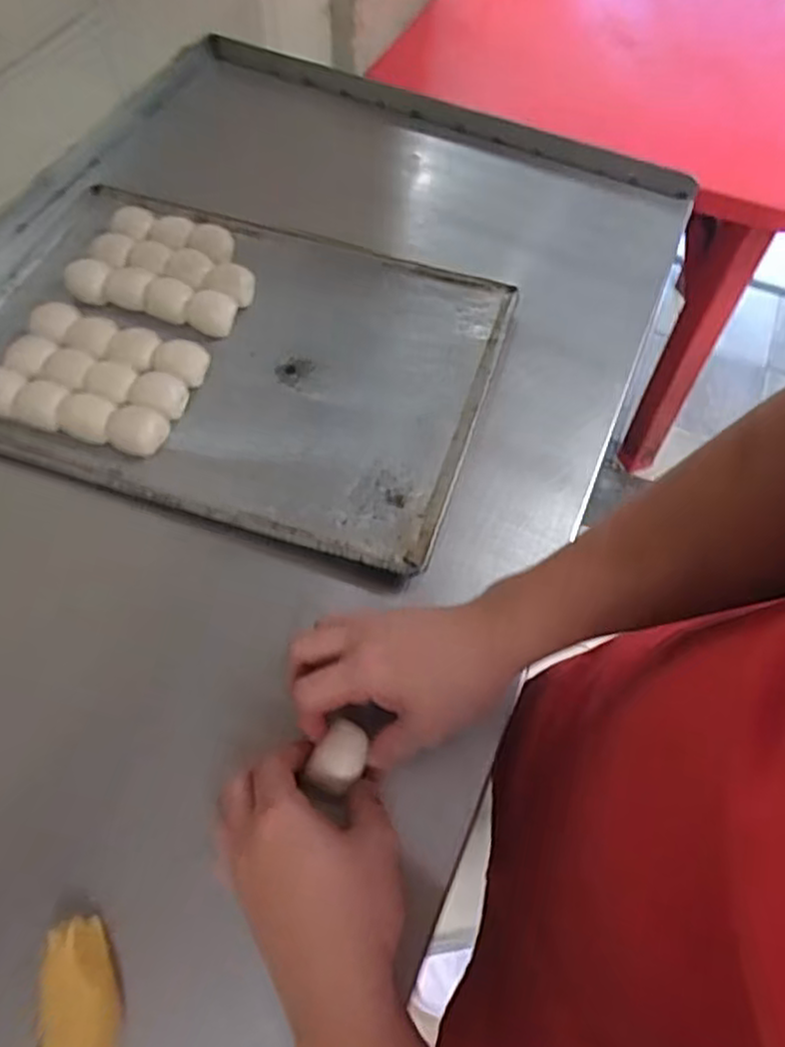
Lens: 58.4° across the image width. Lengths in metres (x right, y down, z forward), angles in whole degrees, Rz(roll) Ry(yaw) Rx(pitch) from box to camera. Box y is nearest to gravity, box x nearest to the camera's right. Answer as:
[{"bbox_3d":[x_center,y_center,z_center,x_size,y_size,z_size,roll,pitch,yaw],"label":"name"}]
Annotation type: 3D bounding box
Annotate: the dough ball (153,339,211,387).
[{"bbox_3d":[-0.181,-0.137,0.605,0.043,0.023,0.035,9,60,3],"label":"dough ball"}]

